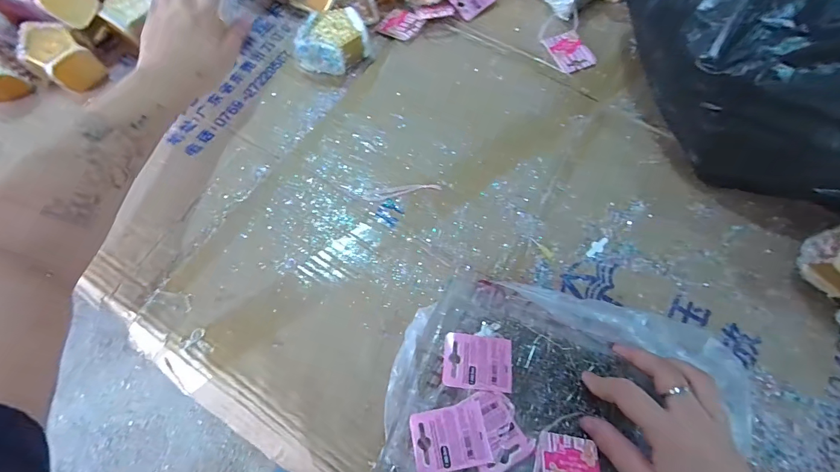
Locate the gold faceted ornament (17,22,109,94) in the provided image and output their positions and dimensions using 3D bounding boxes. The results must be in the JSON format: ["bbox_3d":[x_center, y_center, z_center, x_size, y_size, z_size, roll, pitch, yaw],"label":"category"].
[{"bbox_3d":[-0.441,-0.218,0.460,0.072,0.049,0.061,35,72,12],"label":"gold faceted ornament"}]

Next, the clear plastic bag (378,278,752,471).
[{"bbox_3d":[0.109,0.168,0.312,0.274,0.037,0.246,16,67,4],"label":"clear plastic bag"}]

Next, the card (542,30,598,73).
[{"bbox_3d":[0.191,-0.236,0.485,0.047,0.004,0.059,-20,72,-3],"label":"card"}]

